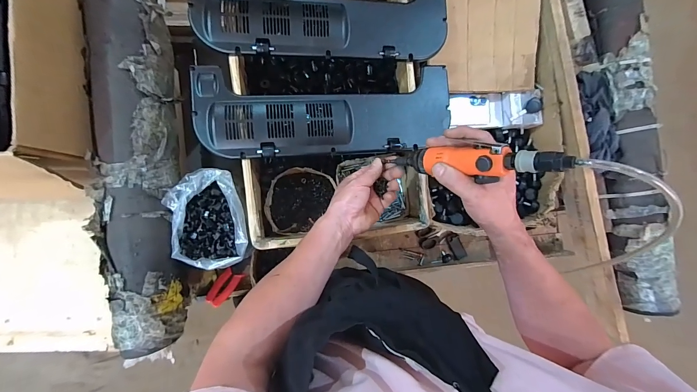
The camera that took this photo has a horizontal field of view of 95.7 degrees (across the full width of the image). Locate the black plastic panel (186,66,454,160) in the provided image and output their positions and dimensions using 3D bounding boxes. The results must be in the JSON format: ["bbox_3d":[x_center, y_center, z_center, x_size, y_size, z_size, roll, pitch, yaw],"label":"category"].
[{"bbox_3d":[-0.033,-0.158,0.586,0.470,0.022,0.158,-5,90,-11],"label":"black plastic panel"}]

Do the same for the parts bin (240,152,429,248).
[{"bbox_3d":[-0.031,-0.007,0.667,0.371,0.148,0.185,-5,90,-9],"label":"parts bin"}]

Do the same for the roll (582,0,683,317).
[{"bbox_3d":[0.615,-0.222,0.722,0.124,0.106,0.977,-6,90,-9],"label":"roll"}]

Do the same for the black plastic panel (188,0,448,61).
[{"bbox_3d":[-0.040,-0.341,0.585,0.472,0.029,0.156,-3,90,-9],"label":"black plastic panel"}]

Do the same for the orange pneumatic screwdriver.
[{"bbox_3d":[0.156,-0.045,0.423,0.032,0.262,0.038,15,87,-40],"label":"orange pneumatic screwdriver"}]

